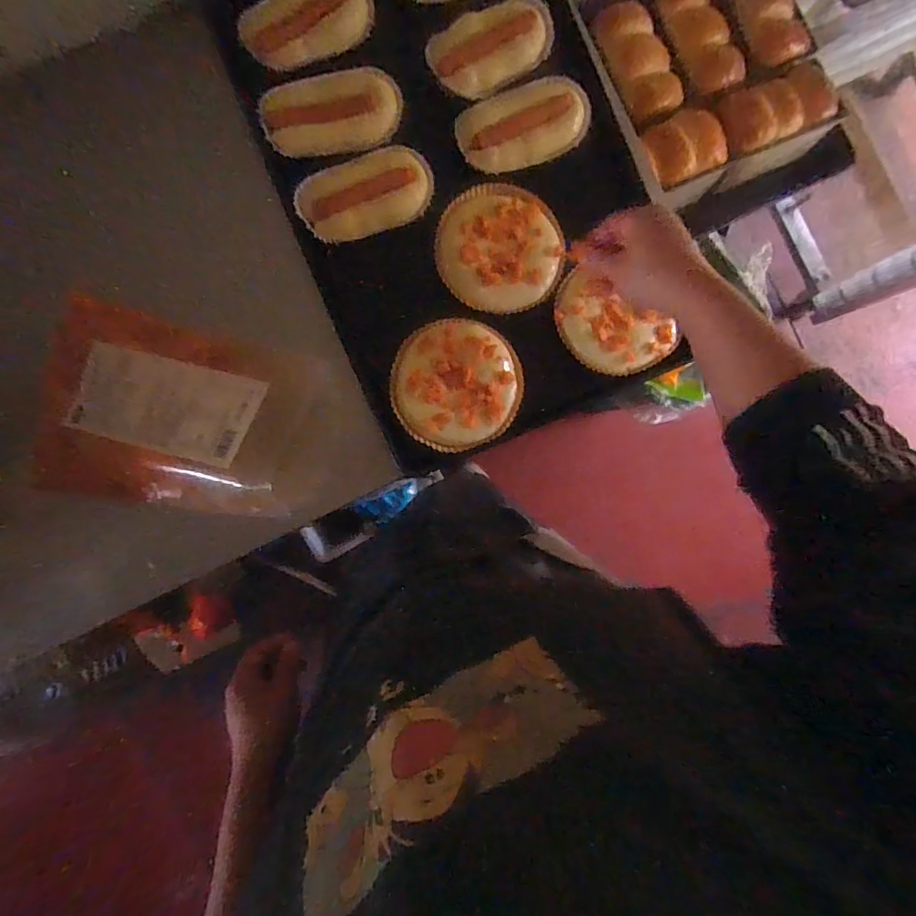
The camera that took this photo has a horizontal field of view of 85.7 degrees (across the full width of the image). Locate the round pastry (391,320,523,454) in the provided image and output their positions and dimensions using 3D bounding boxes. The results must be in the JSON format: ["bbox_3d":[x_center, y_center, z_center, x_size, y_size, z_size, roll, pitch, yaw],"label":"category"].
[{"bbox_3d":[-0.001,-0.086,0.572,0.148,0.017,0.148,0,89,-5],"label":"round pastry"}]

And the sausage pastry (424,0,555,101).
[{"bbox_3d":[0.044,-0.484,0.580,0.147,0.033,0.071,-28,92,-4],"label":"sausage pastry"}]

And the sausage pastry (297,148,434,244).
[{"bbox_3d":[-0.106,-0.304,0.568,0.153,0.025,0.082,-19,91,-5],"label":"sausage pastry"}]

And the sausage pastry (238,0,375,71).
[{"bbox_3d":[-0.168,-0.493,0.558,0.153,0.034,0.062,-25,91,-4],"label":"sausage pastry"}]

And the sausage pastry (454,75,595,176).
[{"bbox_3d":[0.082,-0.394,0.575,0.158,0.027,0.084,-25,91,-4],"label":"sausage pastry"}]

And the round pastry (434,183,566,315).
[{"bbox_3d":[0.050,-0.248,0.582,0.147,0.015,0.145,0,89,-5],"label":"round pastry"}]

